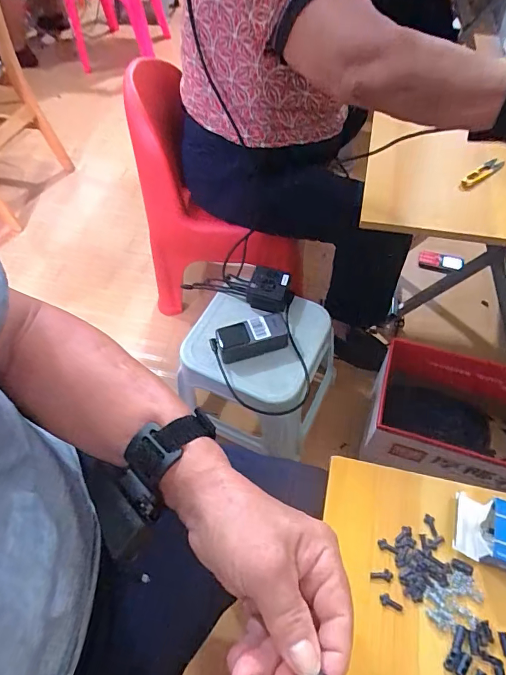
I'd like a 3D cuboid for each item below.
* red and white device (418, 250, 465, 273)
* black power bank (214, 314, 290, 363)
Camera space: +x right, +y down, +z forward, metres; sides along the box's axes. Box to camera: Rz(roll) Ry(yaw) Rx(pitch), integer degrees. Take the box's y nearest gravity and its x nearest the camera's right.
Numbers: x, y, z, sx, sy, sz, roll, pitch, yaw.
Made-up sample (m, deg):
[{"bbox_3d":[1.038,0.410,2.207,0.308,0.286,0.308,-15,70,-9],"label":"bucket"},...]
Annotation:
[{"bbox_3d":[0.560,-0.221,1.276,0.123,0.059,0.033,9,58,8],"label":"red and white device"},{"bbox_3d":[-0.001,0.001,0.814,0.132,0.047,0.061,-14,57,-6],"label":"black power bank"}]

